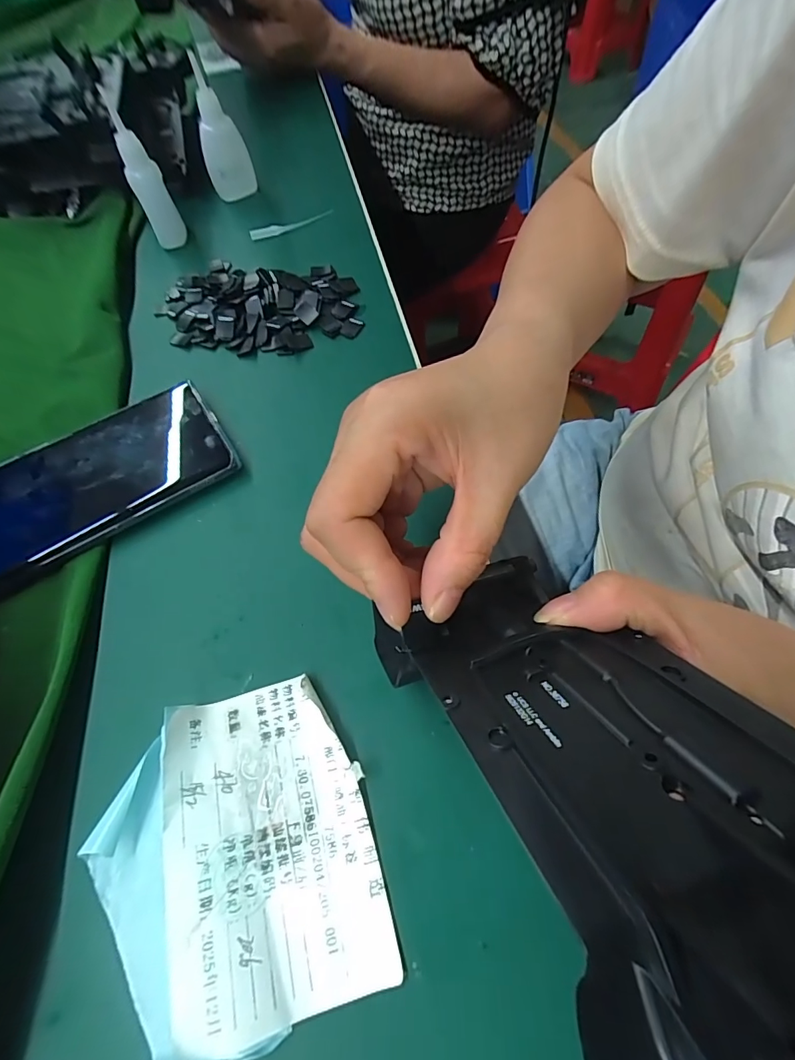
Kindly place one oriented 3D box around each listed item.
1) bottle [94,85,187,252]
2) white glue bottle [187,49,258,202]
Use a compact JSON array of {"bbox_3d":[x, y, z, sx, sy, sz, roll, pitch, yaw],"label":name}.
[{"bbox_3d":[-0.175,-0.244,0.312,0.022,0.084,0.019,-22,62,-9],"label":"bottle"},{"bbox_3d":[-0.137,-0.304,0.346,0.031,0.074,0.027,-31,64,-13],"label":"white glue bottle"}]

